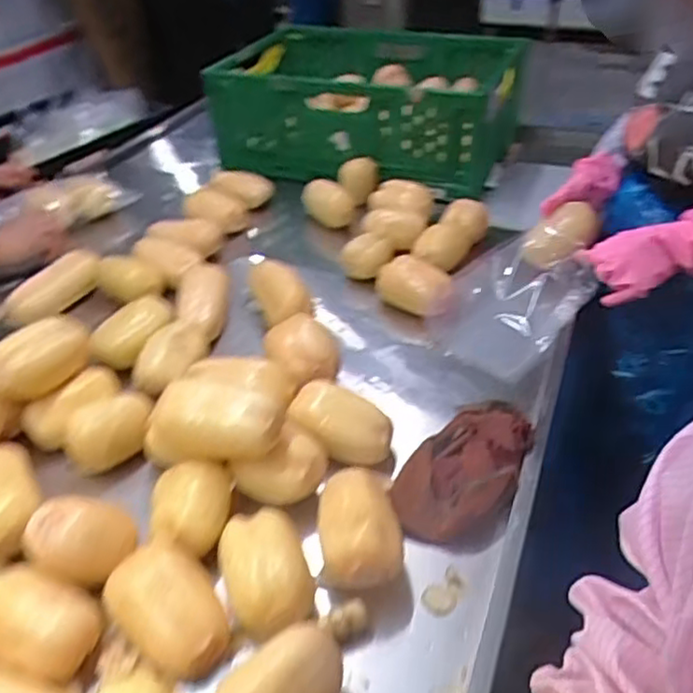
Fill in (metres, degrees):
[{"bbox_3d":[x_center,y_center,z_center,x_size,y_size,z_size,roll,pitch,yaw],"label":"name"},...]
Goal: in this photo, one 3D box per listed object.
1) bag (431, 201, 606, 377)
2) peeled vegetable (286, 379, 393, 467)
[{"bbox_3d":[0.265,-0.099,1.026,0.180,0.131,0.293,22,44,29],"label":"bag"},{"bbox_3d":[-0.008,0.091,0.811,0.125,0.064,0.077,17,42,25],"label":"peeled vegetable"}]

